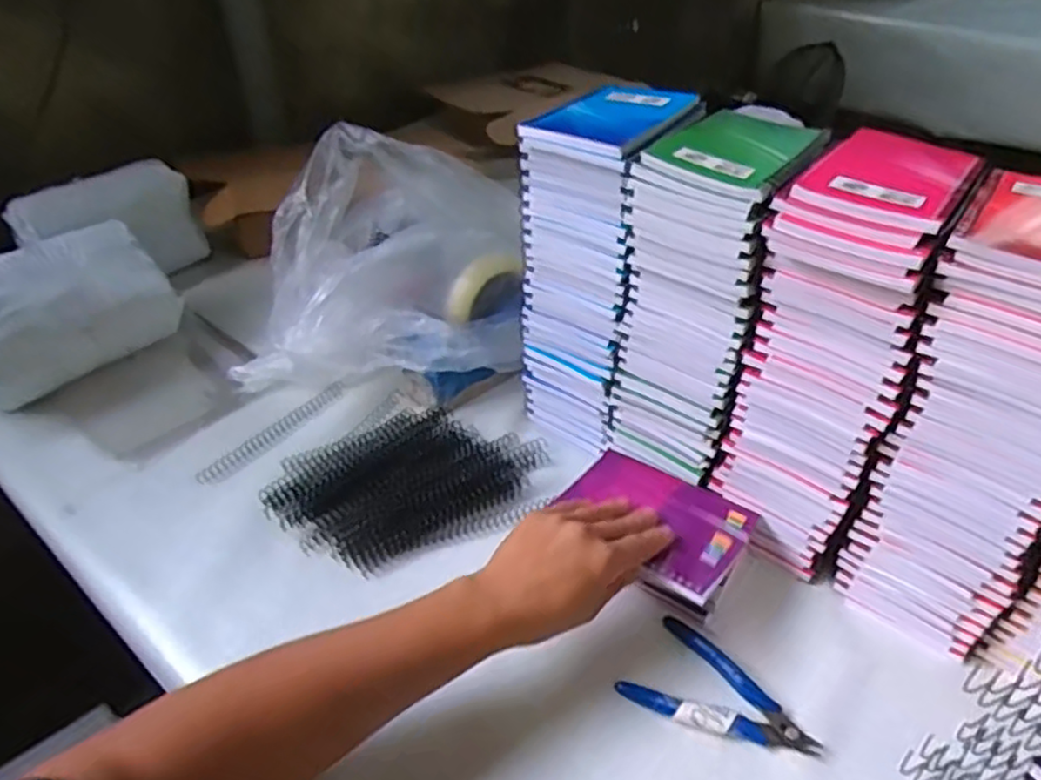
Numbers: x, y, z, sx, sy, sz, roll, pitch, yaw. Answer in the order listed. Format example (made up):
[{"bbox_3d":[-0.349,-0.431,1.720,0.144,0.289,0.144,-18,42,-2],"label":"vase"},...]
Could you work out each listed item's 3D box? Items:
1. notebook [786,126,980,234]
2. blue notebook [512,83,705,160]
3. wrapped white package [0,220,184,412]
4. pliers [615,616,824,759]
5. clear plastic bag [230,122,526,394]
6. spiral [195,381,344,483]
[{"bbox_3d":[0.228,-0.132,0.428,0.081,0.007,0.133,26,46,29],"label":"notebook"},{"bbox_3d":[0.072,-0.200,0.509,0.091,0.009,0.135,21,44,25],"label":"blue notebook"},{"bbox_3d":[-0.433,-0.077,0.660,0.066,0.109,0.184,27,47,30],"label":"wrapped white package"},{"bbox_3d":[0.132,0.201,0.451,0.116,0.010,0.070,24,45,27],"label":"pliers"},{"bbox_3d":[-0.125,-0.128,0.704,0.277,0.169,0.253,4,40,6],"label":"clear plastic bag"},{"bbox_3d":[-0.229,0.036,0.651,0.015,0.009,0.157,27,47,30],"label":"spiral"}]

